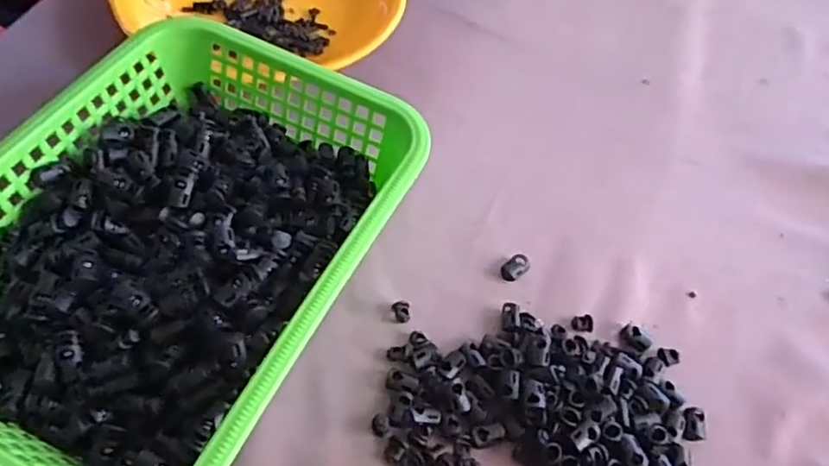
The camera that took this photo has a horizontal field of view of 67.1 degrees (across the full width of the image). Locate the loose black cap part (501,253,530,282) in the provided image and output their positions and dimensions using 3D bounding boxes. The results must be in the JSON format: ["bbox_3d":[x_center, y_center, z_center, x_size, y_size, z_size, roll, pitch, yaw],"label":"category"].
[{"bbox_3d":[0.071,0.025,0.443,0.014,0.007,0.023,40,62,22],"label":"loose black cap part"}]

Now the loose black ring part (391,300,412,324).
[{"bbox_3d":[-0.008,0.052,0.414,0.012,0.004,0.016,-19,59,-16],"label":"loose black ring part"}]

